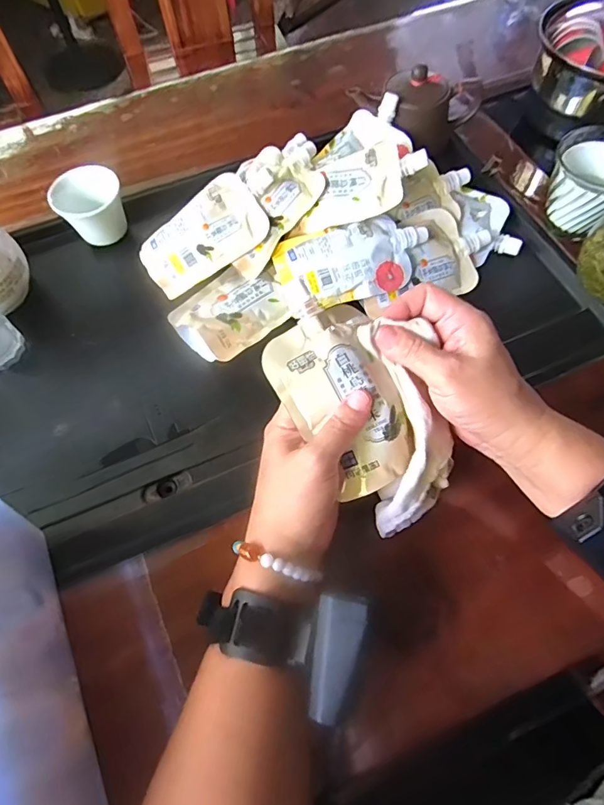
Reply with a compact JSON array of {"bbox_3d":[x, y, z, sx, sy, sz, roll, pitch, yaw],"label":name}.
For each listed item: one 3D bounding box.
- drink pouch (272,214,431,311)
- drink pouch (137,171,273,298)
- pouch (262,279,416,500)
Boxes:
[{"bbox_3d":[0.049,-0.143,0.445,0.147,0.025,0.080,-15,64,-4],"label":"drink pouch"},{"bbox_3d":[-0.101,-0.168,0.454,0.126,0.013,0.081,-37,84,2],"label":"drink pouch"},{"bbox_3d":[0.024,-0.009,0.316,0.078,0.025,0.148,-26,97,-13],"label":"pouch"}]

